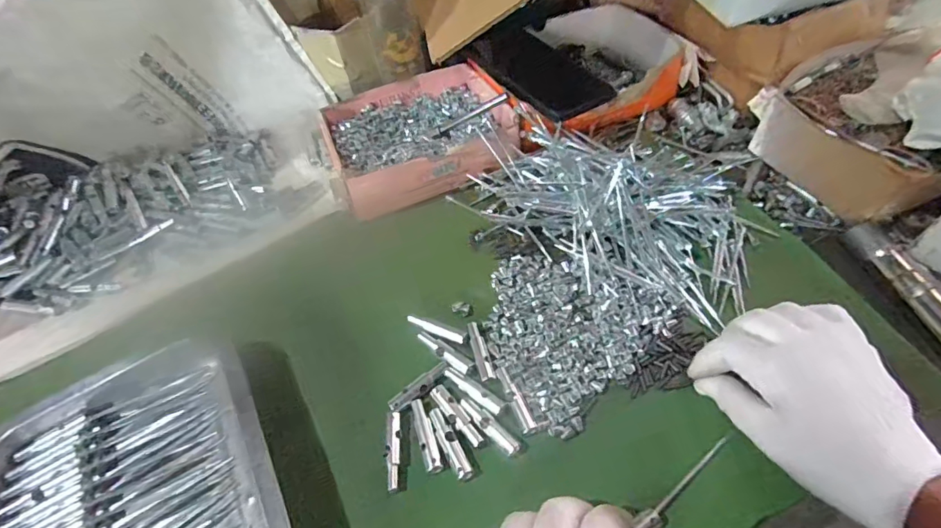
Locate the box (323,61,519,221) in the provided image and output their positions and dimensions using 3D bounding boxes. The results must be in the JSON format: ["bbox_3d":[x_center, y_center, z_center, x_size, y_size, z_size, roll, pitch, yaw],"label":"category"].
[{"bbox_3d":[-0.055,-0.133,0.489,0.180,0.044,0.164,-18,53,-8],"label":"box"}]

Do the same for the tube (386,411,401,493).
[{"bbox_3d":[-0.052,0.125,0.322,0.009,0.007,0.050,-7,53,1],"label":"tube"}]

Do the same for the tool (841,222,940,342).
[{"bbox_3d":[0.325,0.015,0.349,0.024,0.018,0.123,-14,53,-4],"label":"tool"}]

